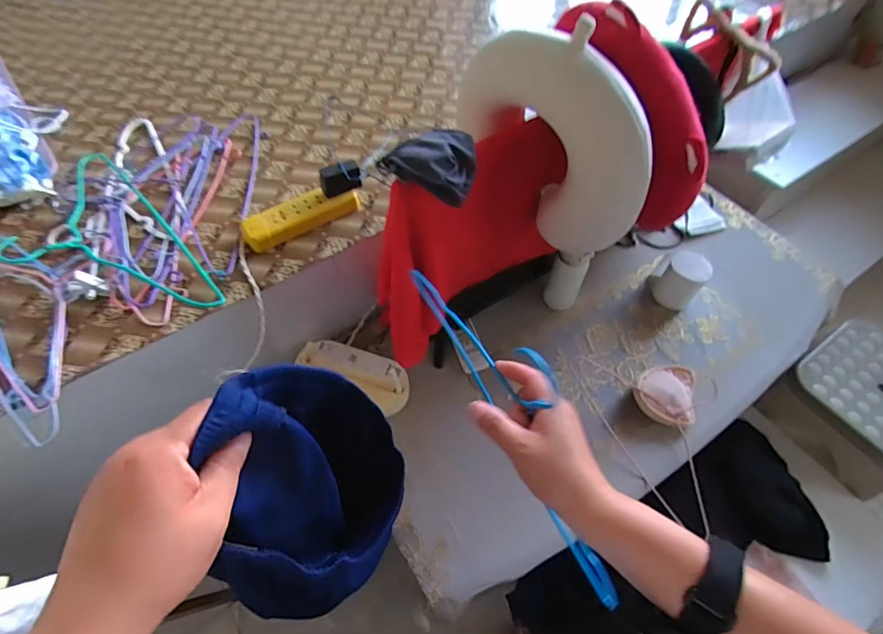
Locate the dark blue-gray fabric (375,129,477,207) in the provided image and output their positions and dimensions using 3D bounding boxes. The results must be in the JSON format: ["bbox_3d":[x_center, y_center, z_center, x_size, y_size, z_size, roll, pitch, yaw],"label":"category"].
[{"bbox_3d":[-0.009,-0.194,0.562,0.111,0.034,0.089,23,61,15],"label":"dark blue-gray fabric"}]

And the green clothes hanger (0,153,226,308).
[{"bbox_3d":[-0.560,-0.109,0.746,0.225,0.068,0.423,-39,64,-21],"label":"green clothes hanger"}]

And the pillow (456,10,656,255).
[{"bbox_3d":[0.145,-0.238,0.646,0.073,0.268,0.296,-39,64,-21],"label":"pillow"}]

